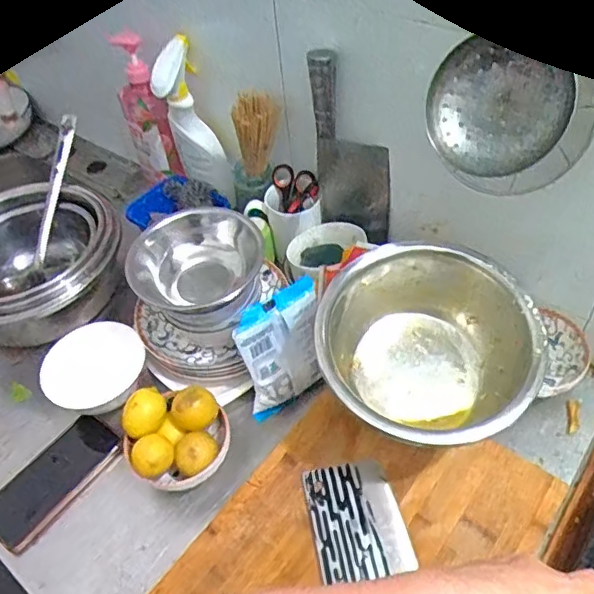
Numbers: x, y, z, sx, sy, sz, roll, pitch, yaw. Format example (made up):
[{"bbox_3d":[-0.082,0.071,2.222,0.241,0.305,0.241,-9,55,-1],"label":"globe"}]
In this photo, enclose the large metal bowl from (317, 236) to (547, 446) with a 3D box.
[{"bbox_3d":[0.131,0.051,0.582,0.207,0.117,0.207,-3,66,7],"label":"large metal bowl"}]

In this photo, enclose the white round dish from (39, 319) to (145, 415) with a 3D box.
[{"bbox_3d":[-0.241,0.086,0.698,0.108,0.054,0.113,-3,48,4],"label":"white round dish"}]

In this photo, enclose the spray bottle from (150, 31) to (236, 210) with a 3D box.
[{"bbox_3d":[-0.157,-0.252,0.859,0.080,0.248,0.060,-22,50,-13],"label":"spray bottle"}]

